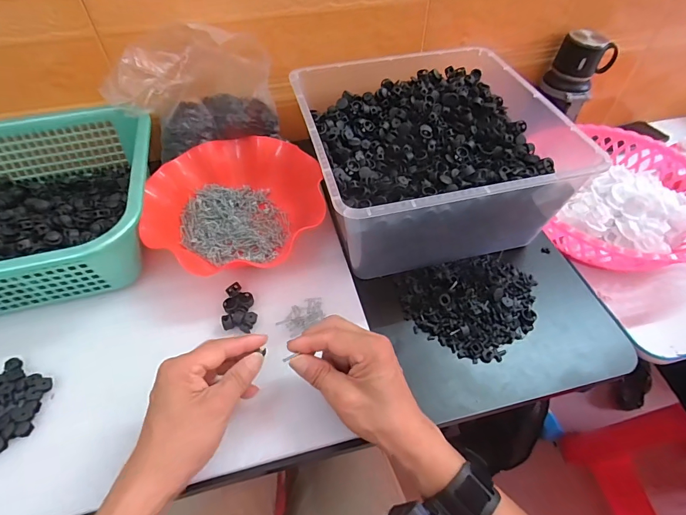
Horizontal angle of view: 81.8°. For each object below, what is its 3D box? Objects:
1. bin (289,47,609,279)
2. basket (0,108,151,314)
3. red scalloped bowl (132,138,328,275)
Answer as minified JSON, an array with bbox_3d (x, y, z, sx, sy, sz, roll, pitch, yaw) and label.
[{"bbox_3d":[0.102,-0.134,0.519,0.288,0.128,0.294,-11,52,-9],"label":"bin"},{"bbox_3d":[-0.423,-0.055,0.479,0.383,0.097,0.298,-13,53,-11],"label":"basket"},{"bbox_3d":[-0.138,-0.069,0.515,0.203,0.059,0.220,0,51,0],"label":"red scalloped bowl"}]

